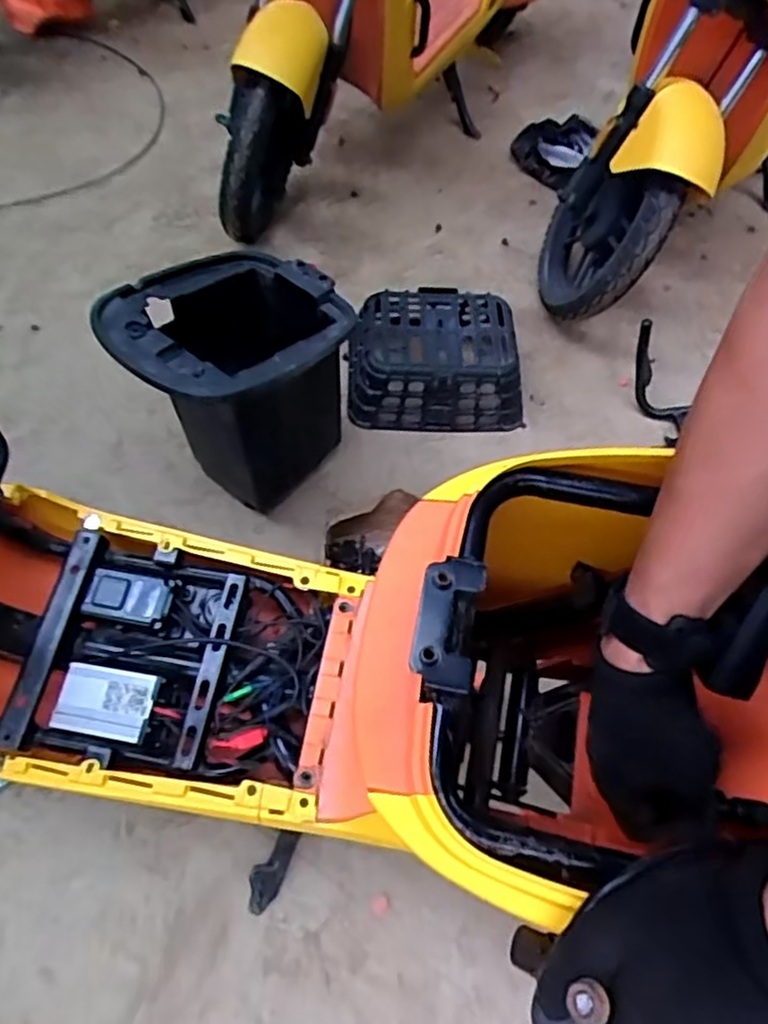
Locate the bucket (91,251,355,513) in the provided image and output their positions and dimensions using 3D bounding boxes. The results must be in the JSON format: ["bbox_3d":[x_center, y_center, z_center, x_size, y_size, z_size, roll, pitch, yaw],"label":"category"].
[{"bbox_3d":[-0.202,-0.169,0.986,0.298,0.325,0.255,-37,67,-24],"label":"bucket"}]

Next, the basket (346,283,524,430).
[{"bbox_3d":[0.086,-0.271,1.231,0.299,0.125,0.231,-1,57,-4],"label":"basket"}]

